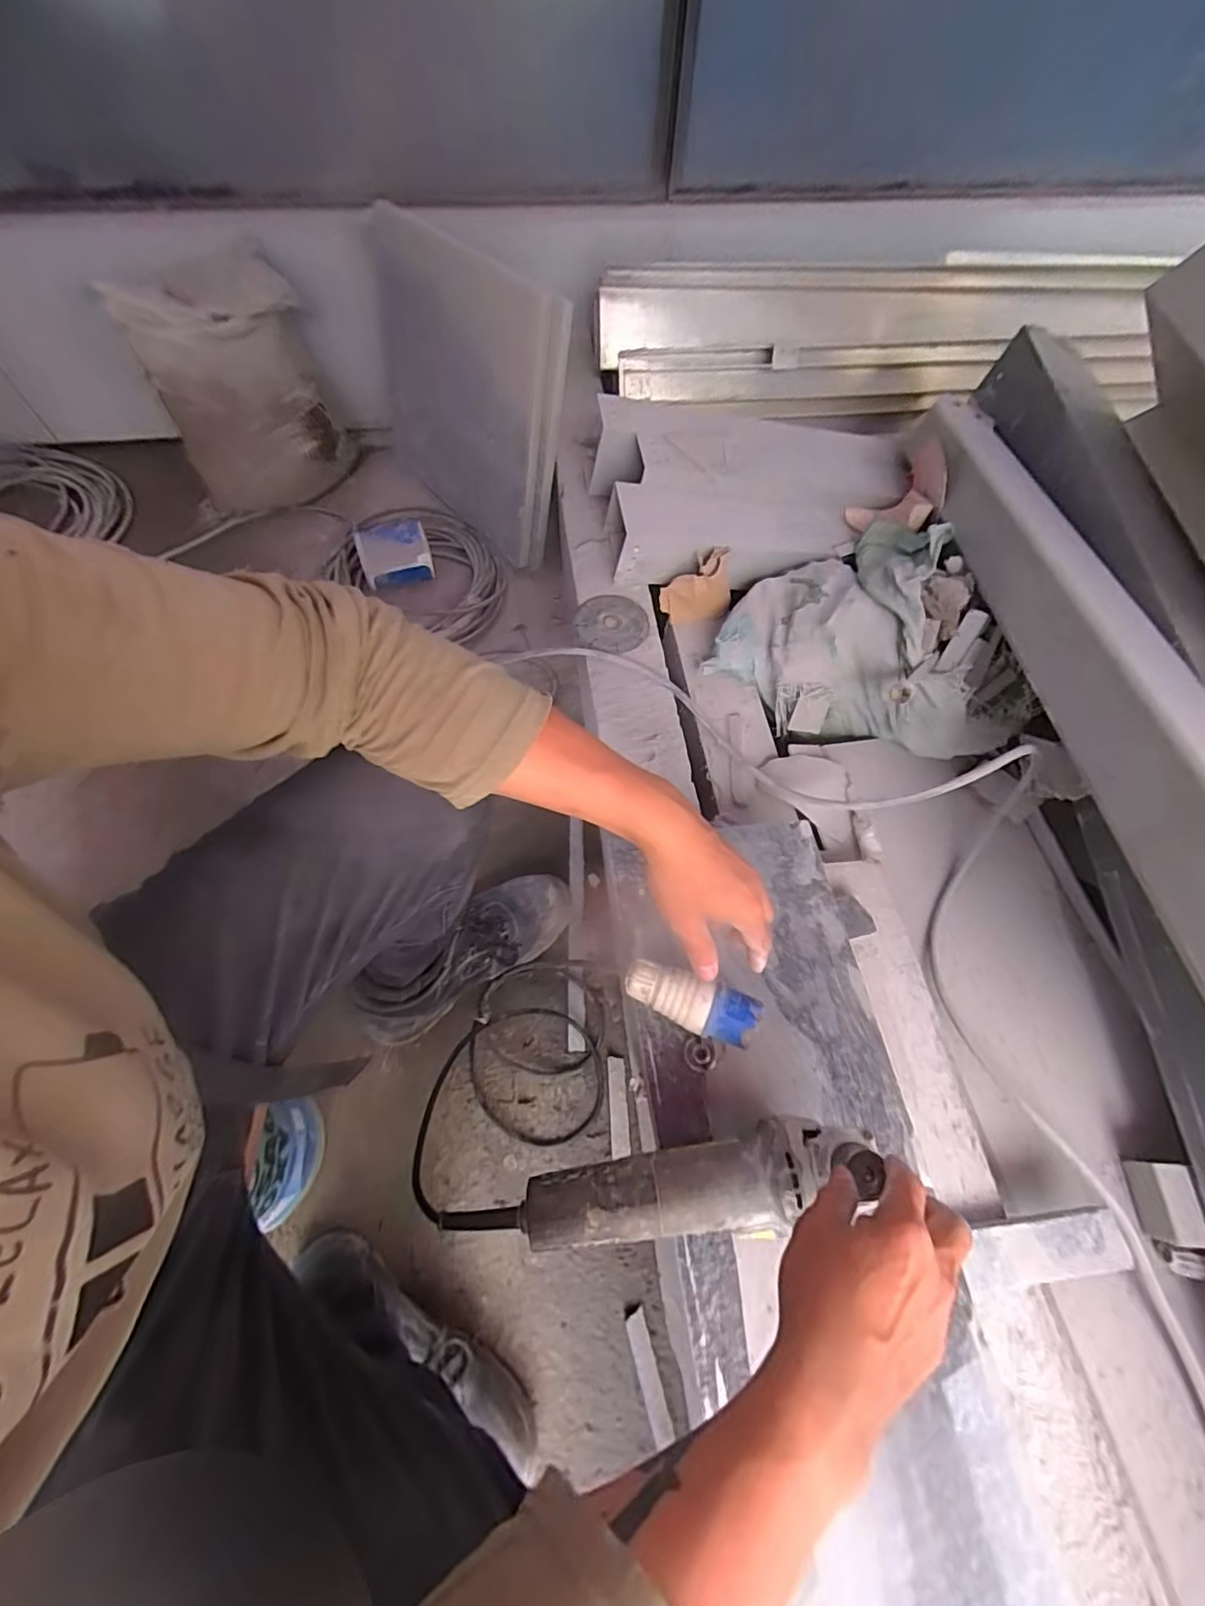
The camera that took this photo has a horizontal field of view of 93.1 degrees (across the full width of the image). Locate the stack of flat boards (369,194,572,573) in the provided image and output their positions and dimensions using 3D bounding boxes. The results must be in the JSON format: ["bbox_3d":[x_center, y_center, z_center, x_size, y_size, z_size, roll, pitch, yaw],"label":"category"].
[{"bbox_3d":[-0.259,-0.731,1.045,0.460,0.441,0.070,40,61,11],"label":"stack of flat boards"}]

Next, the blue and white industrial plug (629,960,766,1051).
[{"bbox_3d":[0.075,0.176,0.507,0.115,0.056,0.046,19,63,8],"label":"blue and white industrial plug"}]

